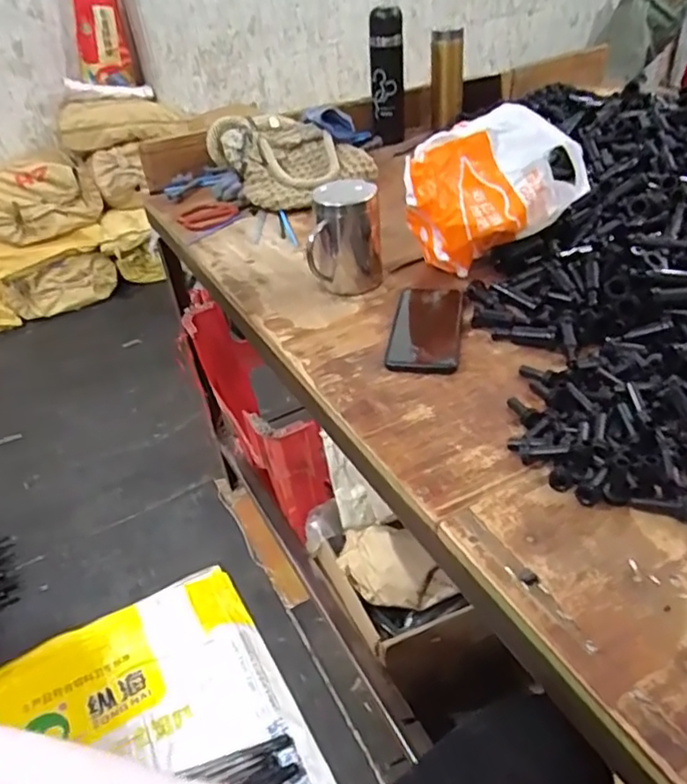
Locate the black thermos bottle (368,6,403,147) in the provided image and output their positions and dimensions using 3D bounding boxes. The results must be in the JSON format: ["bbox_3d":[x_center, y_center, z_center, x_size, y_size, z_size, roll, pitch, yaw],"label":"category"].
[{"bbox_3d":[0.083,-0.597,1.157,0.060,0.225,0.054,-2,39,5],"label":"black thermos bottle"}]

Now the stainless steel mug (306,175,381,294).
[{"bbox_3d":[0.003,-0.188,0.738,0.080,0.121,0.085,1,39,8],"label":"stainless steel mug"}]

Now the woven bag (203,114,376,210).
[{"bbox_3d":[-0.082,-0.390,1.012,0.198,0.112,0.202,-33,46,-30],"label":"woven bag"}]

